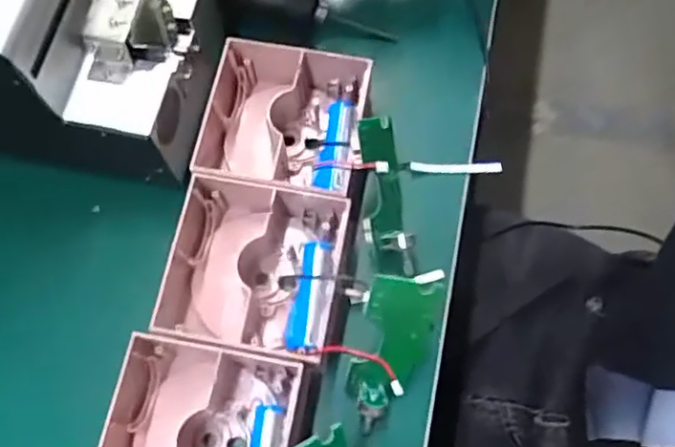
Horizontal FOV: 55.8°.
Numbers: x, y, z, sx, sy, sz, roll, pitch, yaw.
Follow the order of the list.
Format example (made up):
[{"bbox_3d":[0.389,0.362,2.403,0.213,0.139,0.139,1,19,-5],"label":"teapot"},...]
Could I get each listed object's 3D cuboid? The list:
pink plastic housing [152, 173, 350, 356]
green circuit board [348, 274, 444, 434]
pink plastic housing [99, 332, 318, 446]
[{"bbox_3d":[-0.056,0.029,0.398,0.114,0.041,0.106,8,70,6],"label":"pink plastic housing"},{"bbox_3d":[0.036,0.076,0.377,0.047,0.024,0.094,-1,113,-18],"label":"green circuit board"},{"bbox_3d":[-0.080,0.123,0.363,0.115,0.047,0.103,10,70,7],"label":"pink plastic housing"}]

